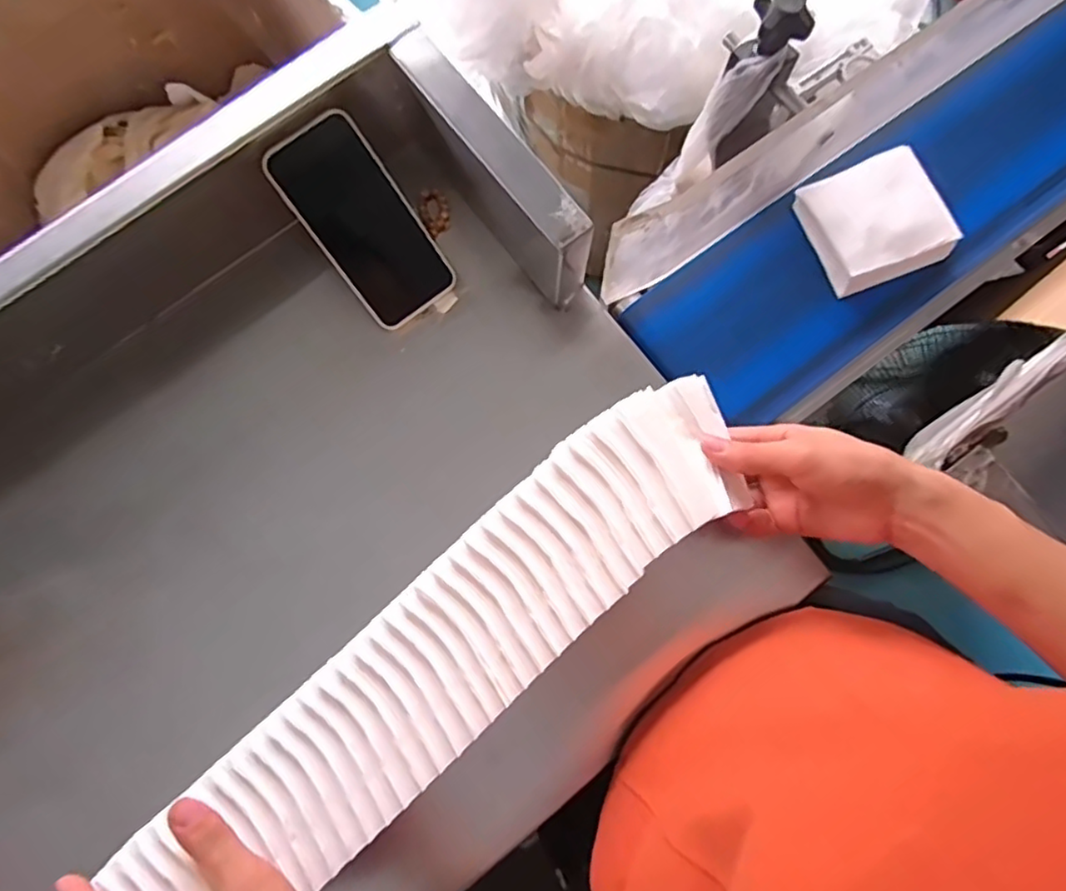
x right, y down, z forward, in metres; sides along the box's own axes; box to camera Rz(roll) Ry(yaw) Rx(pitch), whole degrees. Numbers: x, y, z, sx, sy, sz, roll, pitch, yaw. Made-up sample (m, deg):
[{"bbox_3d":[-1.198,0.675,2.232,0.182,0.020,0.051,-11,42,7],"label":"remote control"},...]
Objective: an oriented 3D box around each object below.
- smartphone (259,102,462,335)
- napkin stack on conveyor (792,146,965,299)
[{"bbox_3d":[-0.129,-0.169,0.496,0.075,0.013,0.151,-39,116,-6],"label":"smartphone"},{"bbox_3d":[0.276,-0.181,0.519,0.097,0.025,0.096,-20,81,-3],"label":"napkin stack on conveyor"}]

